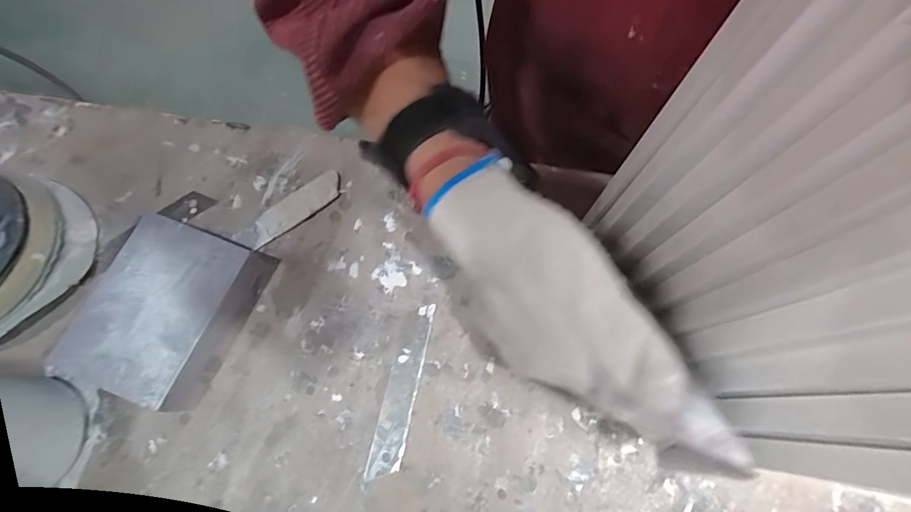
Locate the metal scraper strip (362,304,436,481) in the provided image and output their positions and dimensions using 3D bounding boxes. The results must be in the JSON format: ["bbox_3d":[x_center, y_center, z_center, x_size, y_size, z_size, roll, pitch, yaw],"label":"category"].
[{"bbox_3d":[-0.032,0.078,0.279,0.018,0.004,0.099,12,71,2],"label":"metal scraper strip"}]

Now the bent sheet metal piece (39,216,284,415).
[{"bbox_3d":[-0.170,0.032,0.277,0.075,0.026,0.100,21,73,5],"label":"bent sheet metal piece"}]

